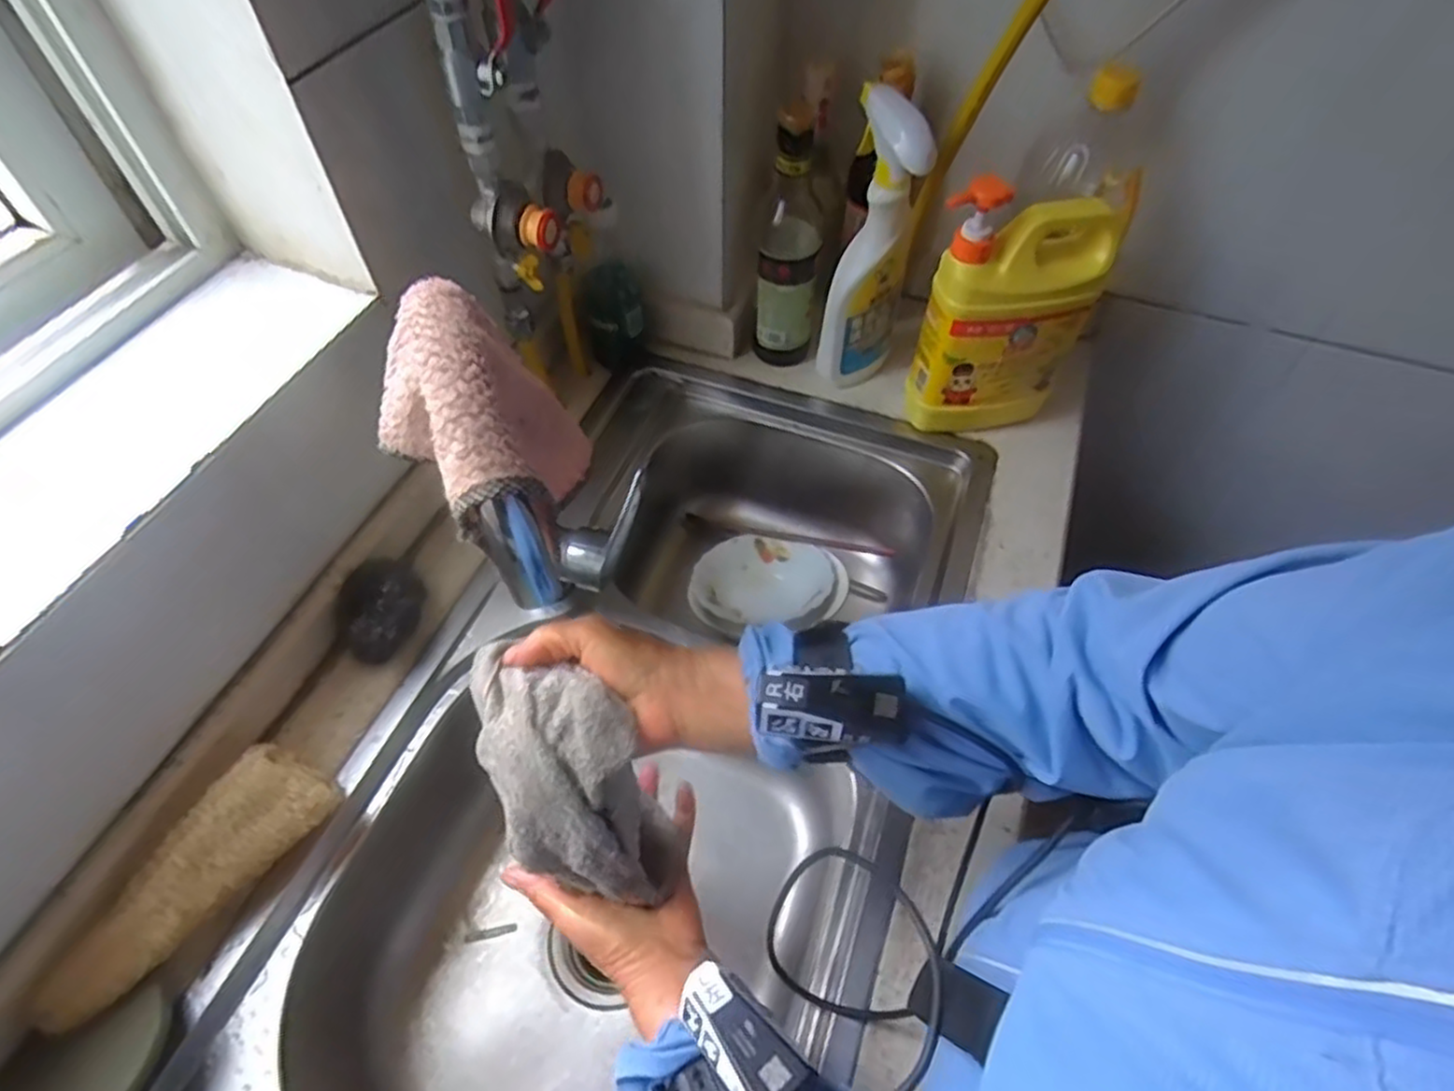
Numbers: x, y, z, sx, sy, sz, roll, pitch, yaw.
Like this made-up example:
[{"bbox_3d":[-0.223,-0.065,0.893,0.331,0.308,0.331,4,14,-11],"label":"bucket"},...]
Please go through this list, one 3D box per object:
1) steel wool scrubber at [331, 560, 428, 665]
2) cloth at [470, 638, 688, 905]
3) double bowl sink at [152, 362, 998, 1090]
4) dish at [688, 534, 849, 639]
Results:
[{"bbox_3d":[-0.284,0.057,0.622,0.061,0.055,0.084,10,56,6],"label":"steel wool scrubber"},{"bbox_3d":[-0.083,0.146,0.427,0.080,0.181,0.083,-35,35,-22],"label":"cloth"},{"bbox_3d":[-0.046,0.189,0.699,0.414,0.232,0.755,15,56,10],"label":"double bowl sink"},{"bbox_3d":[0.046,0.052,0.824,0.166,0.046,0.158,-3,34,2],"label":"dish"}]

